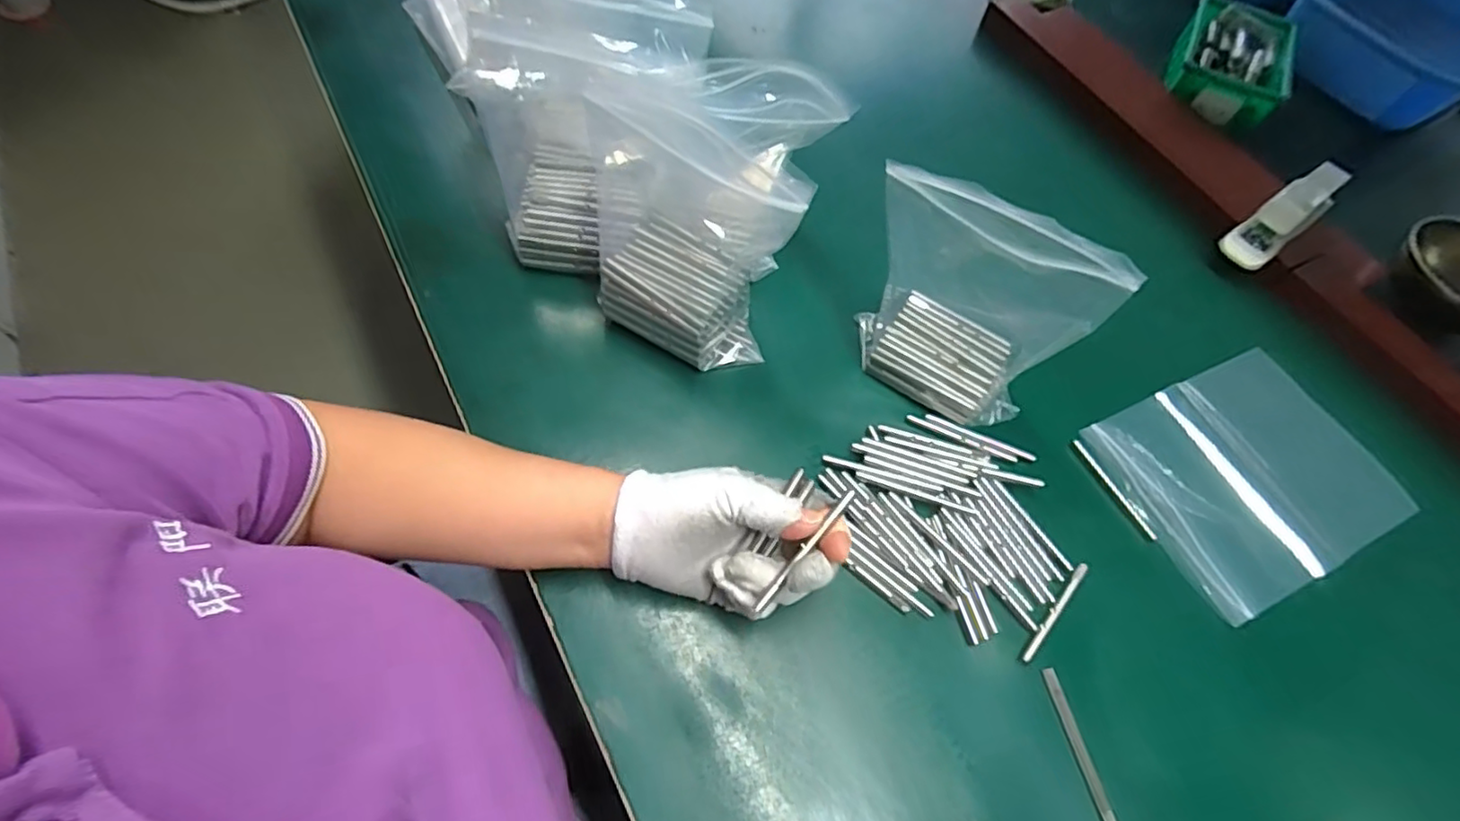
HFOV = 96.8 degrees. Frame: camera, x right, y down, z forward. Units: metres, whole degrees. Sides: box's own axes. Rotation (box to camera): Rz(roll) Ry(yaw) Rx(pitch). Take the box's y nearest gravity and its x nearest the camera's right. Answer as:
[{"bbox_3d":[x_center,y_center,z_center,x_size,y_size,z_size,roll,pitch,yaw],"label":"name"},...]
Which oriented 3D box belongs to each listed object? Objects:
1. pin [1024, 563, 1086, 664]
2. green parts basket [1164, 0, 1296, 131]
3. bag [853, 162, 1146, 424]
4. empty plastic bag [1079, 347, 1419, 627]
[{"bbox_3d":[0.201,0.123,0.400,0.006,0.004,0.080,41,66,15],"label":"pin"},{"bbox_3d":[0.497,-0.348,0.651,0.104,0.051,0.137,29,63,10],"label":"green parts basket"},{"bbox_3d":[0.148,-0.073,0.412,0.140,0.150,0.076,26,63,8],"label":"bag"},{"bbox_3d":[0.368,0.043,0.459,0.196,0.011,0.149,-21,66,-16],"label":"empty plastic bag"}]

